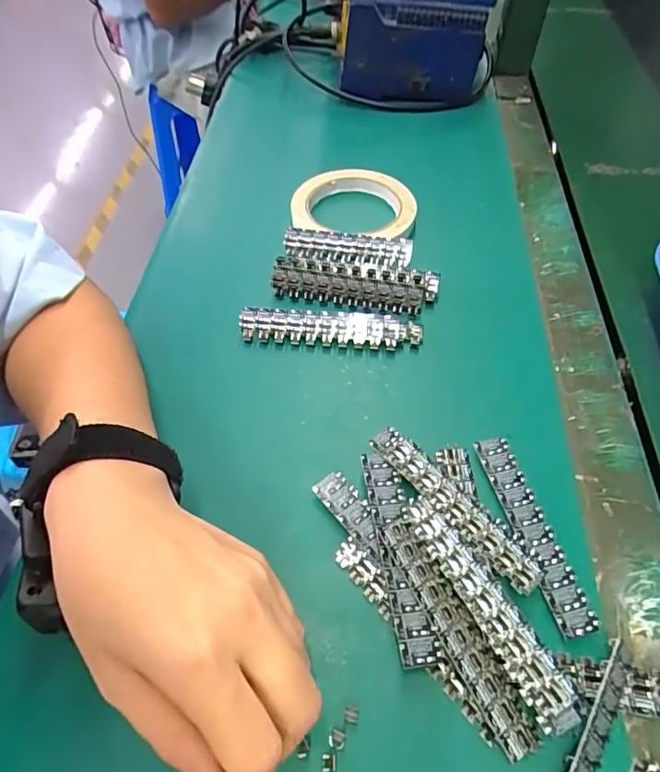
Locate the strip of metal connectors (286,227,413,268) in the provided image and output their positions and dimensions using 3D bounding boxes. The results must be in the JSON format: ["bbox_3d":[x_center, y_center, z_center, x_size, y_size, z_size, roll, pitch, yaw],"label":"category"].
[{"bbox_3d":[0.013,-0.107,0.401,0.099,0.017,0.022,8,53,6],"label":"strip of metal connectors"}]

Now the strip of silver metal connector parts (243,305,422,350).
[{"bbox_3d":[0.001,-0.039,0.357,0.124,0.020,0.019,3,53,2],"label":"strip of silver metal connector parts"}]

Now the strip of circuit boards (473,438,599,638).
[{"bbox_3d":[0.108,0.077,0.277,0.020,0.012,0.106,-11,54,-8],"label":"strip of circuit boards"}]

